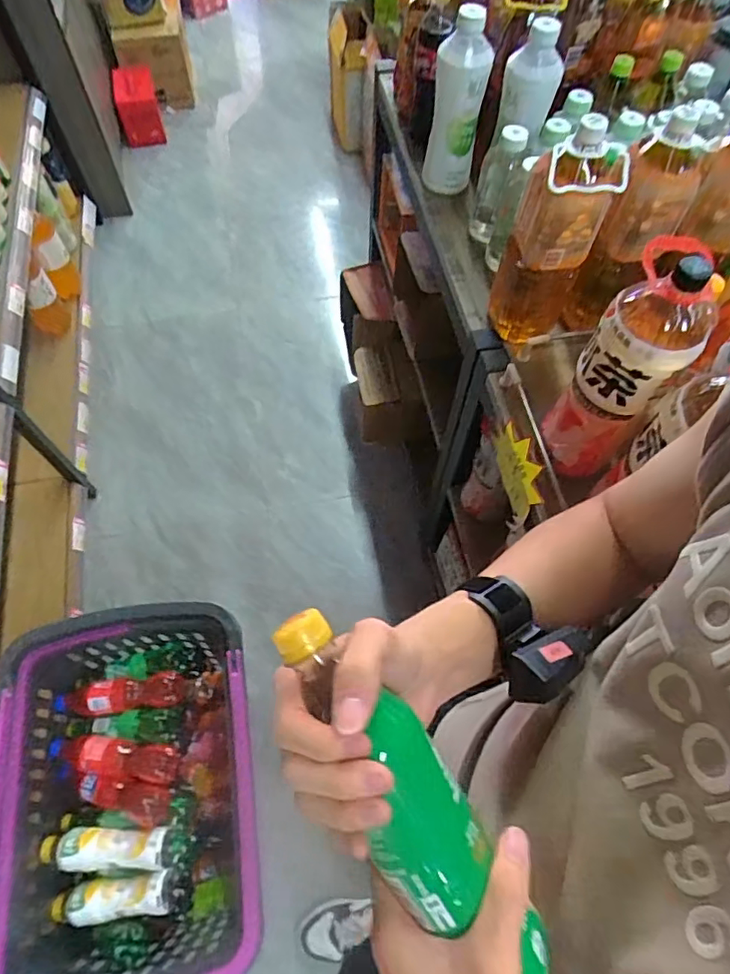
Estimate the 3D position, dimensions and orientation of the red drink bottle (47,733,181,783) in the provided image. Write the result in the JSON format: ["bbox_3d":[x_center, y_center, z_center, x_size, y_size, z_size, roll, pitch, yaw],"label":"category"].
[{"bbox_3d":[-0.470,0.507,1.063,0.234,0.074,0.071,1,62,13],"label":"red drink bottle"}]

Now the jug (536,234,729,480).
[{"bbox_3d":[0.295,-0.127,0.659,0.097,0.307,0.104,33,66,14],"label":"jug"}]

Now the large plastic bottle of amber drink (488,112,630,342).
[{"bbox_3d":[0.245,-0.319,0.765,0.109,0.273,0.088,21,63,8],"label":"large plastic bottle of amber drink"}]

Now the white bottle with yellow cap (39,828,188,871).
[{"bbox_3d":[-0.450,0.638,1.000,0.233,0.071,0.063,1,62,-2],"label":"white bottle with yellow cap"}]

